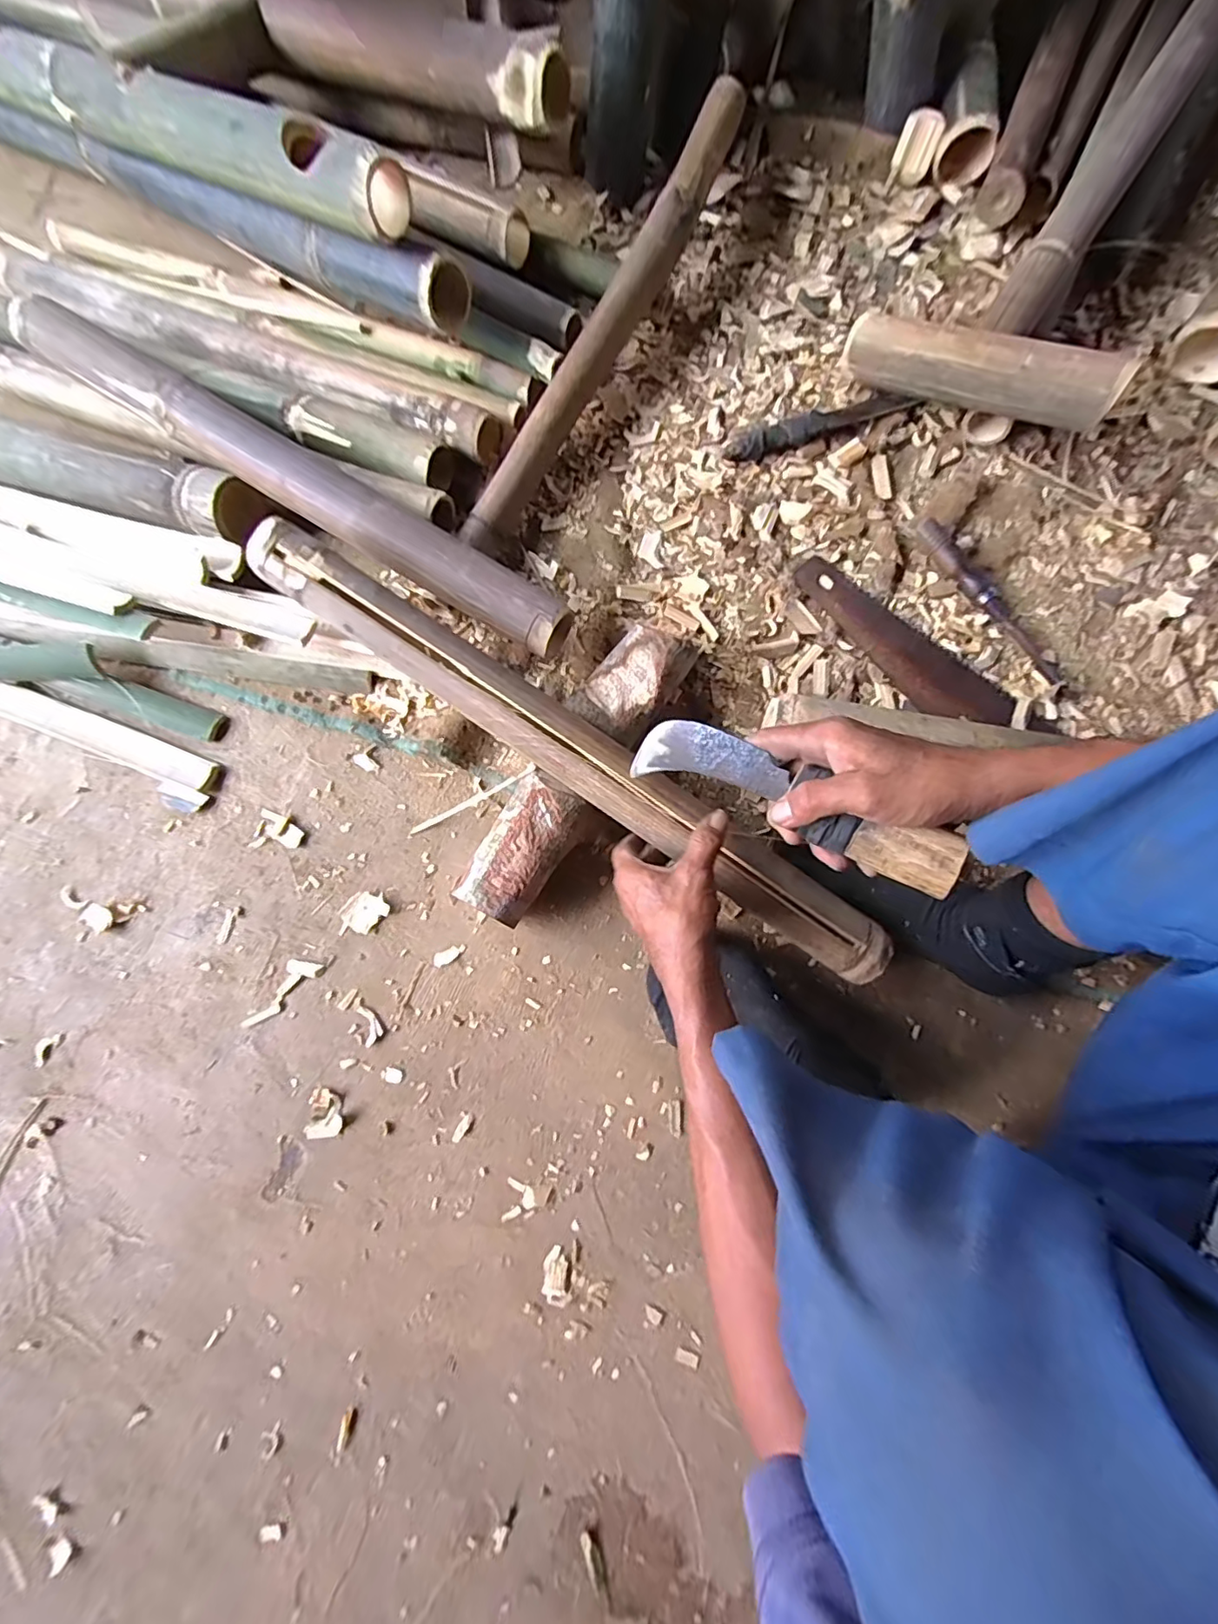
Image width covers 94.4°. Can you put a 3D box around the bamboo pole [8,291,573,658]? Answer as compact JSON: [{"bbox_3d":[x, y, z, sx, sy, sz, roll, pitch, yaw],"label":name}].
[{"bbox_3d":[-0.318,-0.338,0.559,0.642,0.049,0.064,31,82,6],"label":"bamboo pole"}]

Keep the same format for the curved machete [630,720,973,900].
[{"bbox_3d":[0.124,-0.011,0.407,0.236,0.031,0.054,29,114,28],"label":"curved machete"}]

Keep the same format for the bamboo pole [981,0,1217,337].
[{"bbox_3d":[0.599,-0.778,0.609,0.055,0.047,0.746,33,82,6],"label":"bamboo pole"}]

